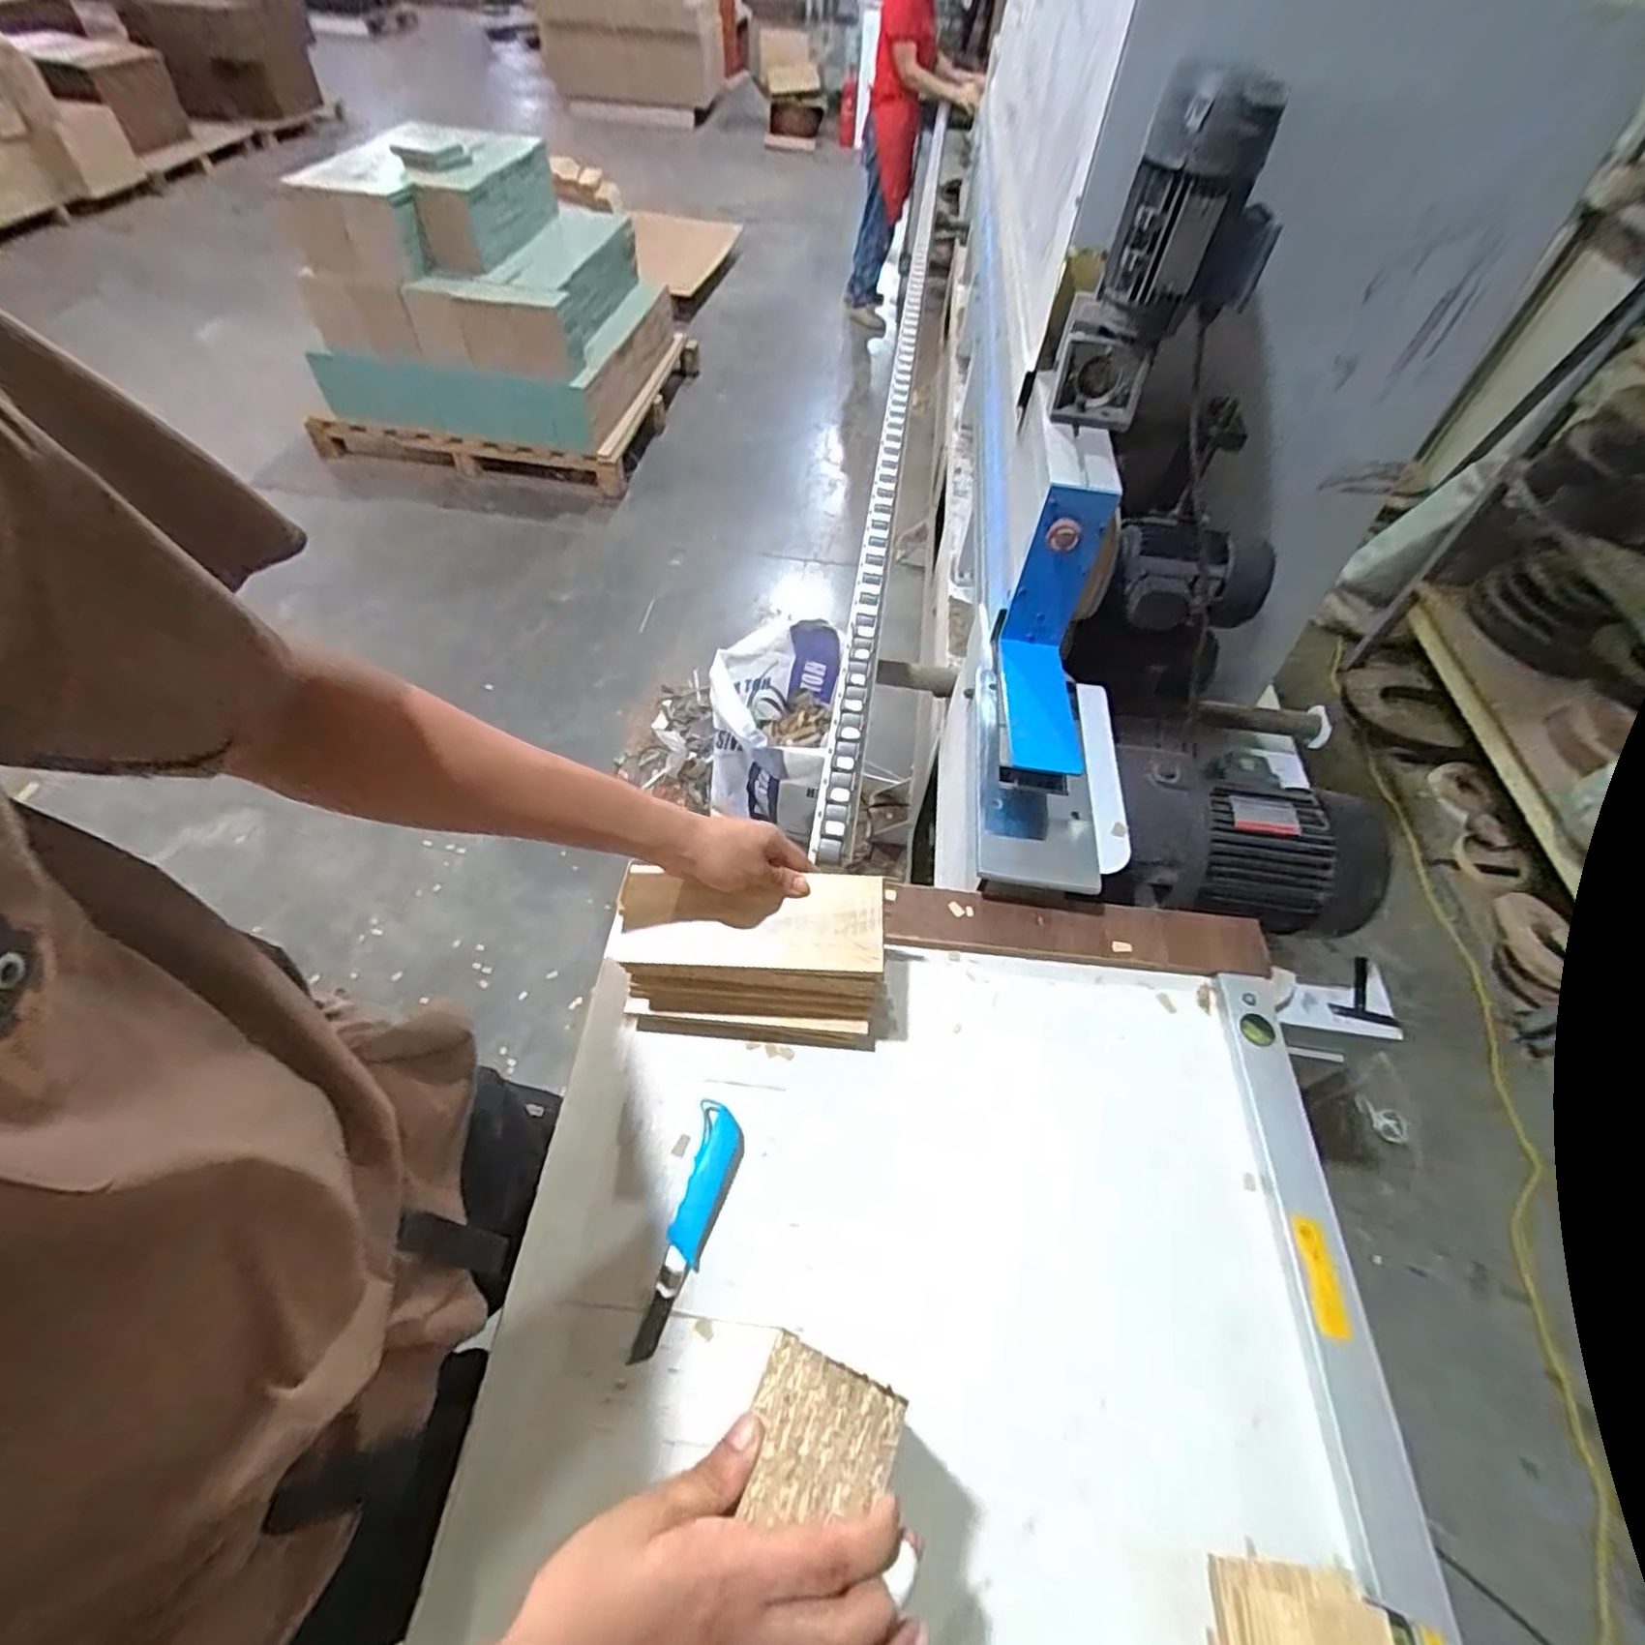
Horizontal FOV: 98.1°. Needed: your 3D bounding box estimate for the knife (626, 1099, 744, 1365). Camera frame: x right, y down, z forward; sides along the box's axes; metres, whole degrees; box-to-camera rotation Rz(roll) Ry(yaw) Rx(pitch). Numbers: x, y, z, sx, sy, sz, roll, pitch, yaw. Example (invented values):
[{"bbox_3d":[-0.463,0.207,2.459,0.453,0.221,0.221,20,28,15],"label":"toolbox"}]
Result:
[{"bbox_3d":[-0.109,0.345,0.614,0.045,0.015,0.195,11,53,4],"label":"knife"}]

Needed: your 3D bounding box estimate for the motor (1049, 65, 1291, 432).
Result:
[{"bbox_3d":[0.376,-0.596,0.772,0.163,0.294,0.125,20,54,10],"label":"motor"}]

